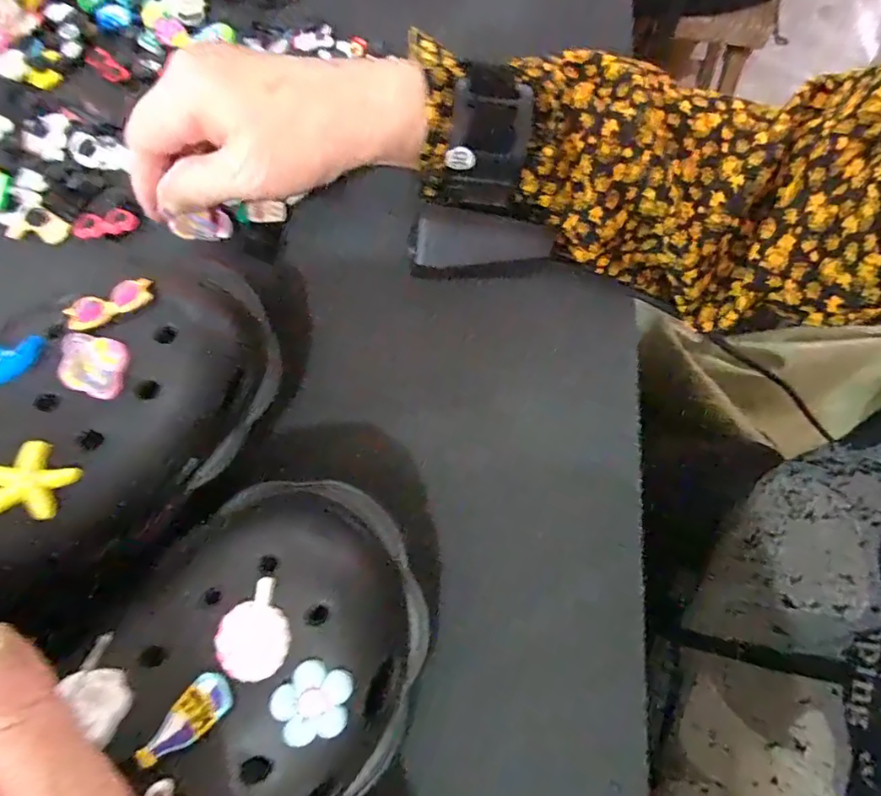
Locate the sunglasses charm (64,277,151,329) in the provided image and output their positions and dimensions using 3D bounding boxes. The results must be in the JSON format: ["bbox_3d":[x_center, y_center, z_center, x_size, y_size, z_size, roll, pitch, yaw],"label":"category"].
[{"bbox_3d":[-0.125,-0.036,0.196,0.032,0.004,0.014,-25,73,-6],"label":"sunglasses charm"}]

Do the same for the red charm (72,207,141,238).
[{"bbox_3d":[-0.192,-0.101,0.302,0.038,0.006,0.016,-5,72,0],"label":"red charm"}]

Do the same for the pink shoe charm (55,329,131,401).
[{"bbox_3d":[-0.127,-0.012,0.189,0.027,0.004,0.022,12,73,6],"label":"pink shoe charm"}]

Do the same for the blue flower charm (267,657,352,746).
[{"bbox_3d":[-0.040,0.095,0.162,0.022,0.007,0.023,-1,72,2],"label":"blue flower charm"}]

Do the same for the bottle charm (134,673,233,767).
[{"bbox_3d":[-0.075,0.095,0.154,0.013,0.004,0.027,40,53,13],"label":"bottle charm"}]

